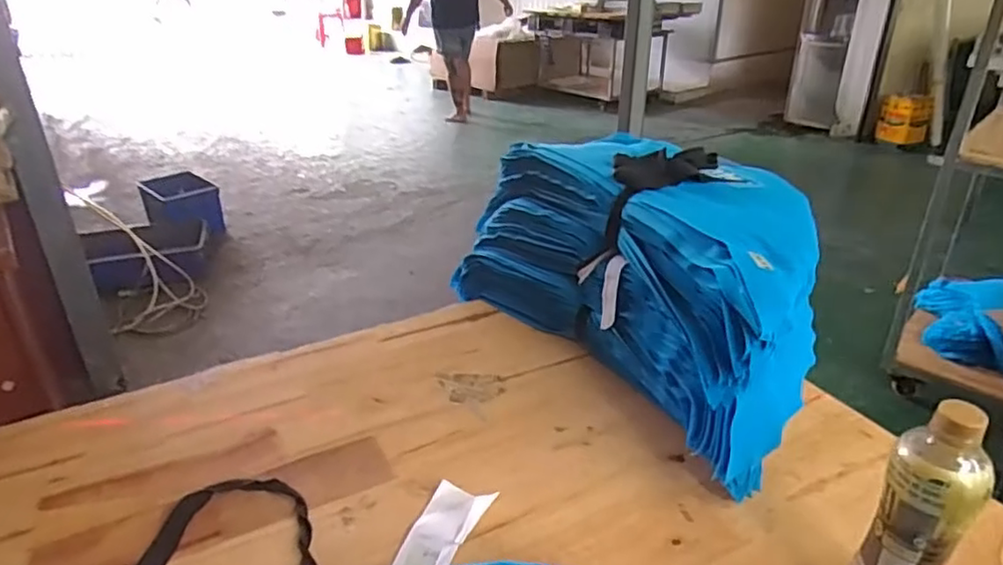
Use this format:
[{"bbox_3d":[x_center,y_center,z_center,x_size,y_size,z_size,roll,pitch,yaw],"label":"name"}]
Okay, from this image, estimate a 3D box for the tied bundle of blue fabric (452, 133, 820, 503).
[{"bbox_3d":[0.193,-0.020,0.874,0.278,0.257,0.572,-14,30,-26],"label":"tied bundle of blue fabric"}]

